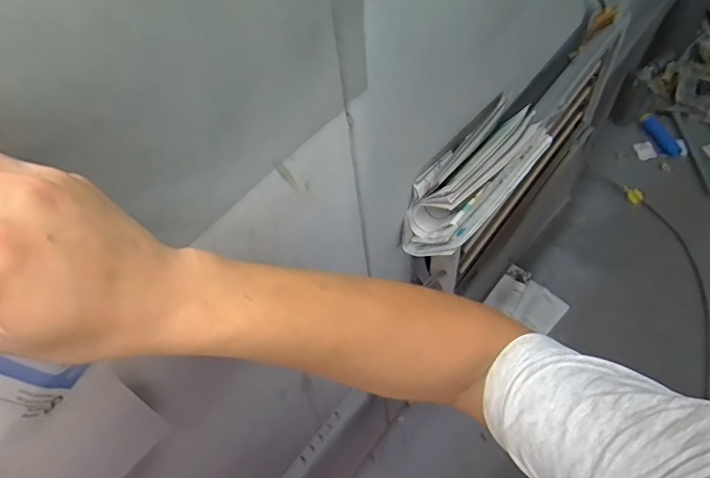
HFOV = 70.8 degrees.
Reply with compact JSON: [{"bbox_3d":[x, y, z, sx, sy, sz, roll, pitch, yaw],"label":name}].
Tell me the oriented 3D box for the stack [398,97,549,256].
[{"bbox_3d":[0.211,-0.111,0.829,0.125,0.128,0.330,31,63,23],"label":"stack"}]

